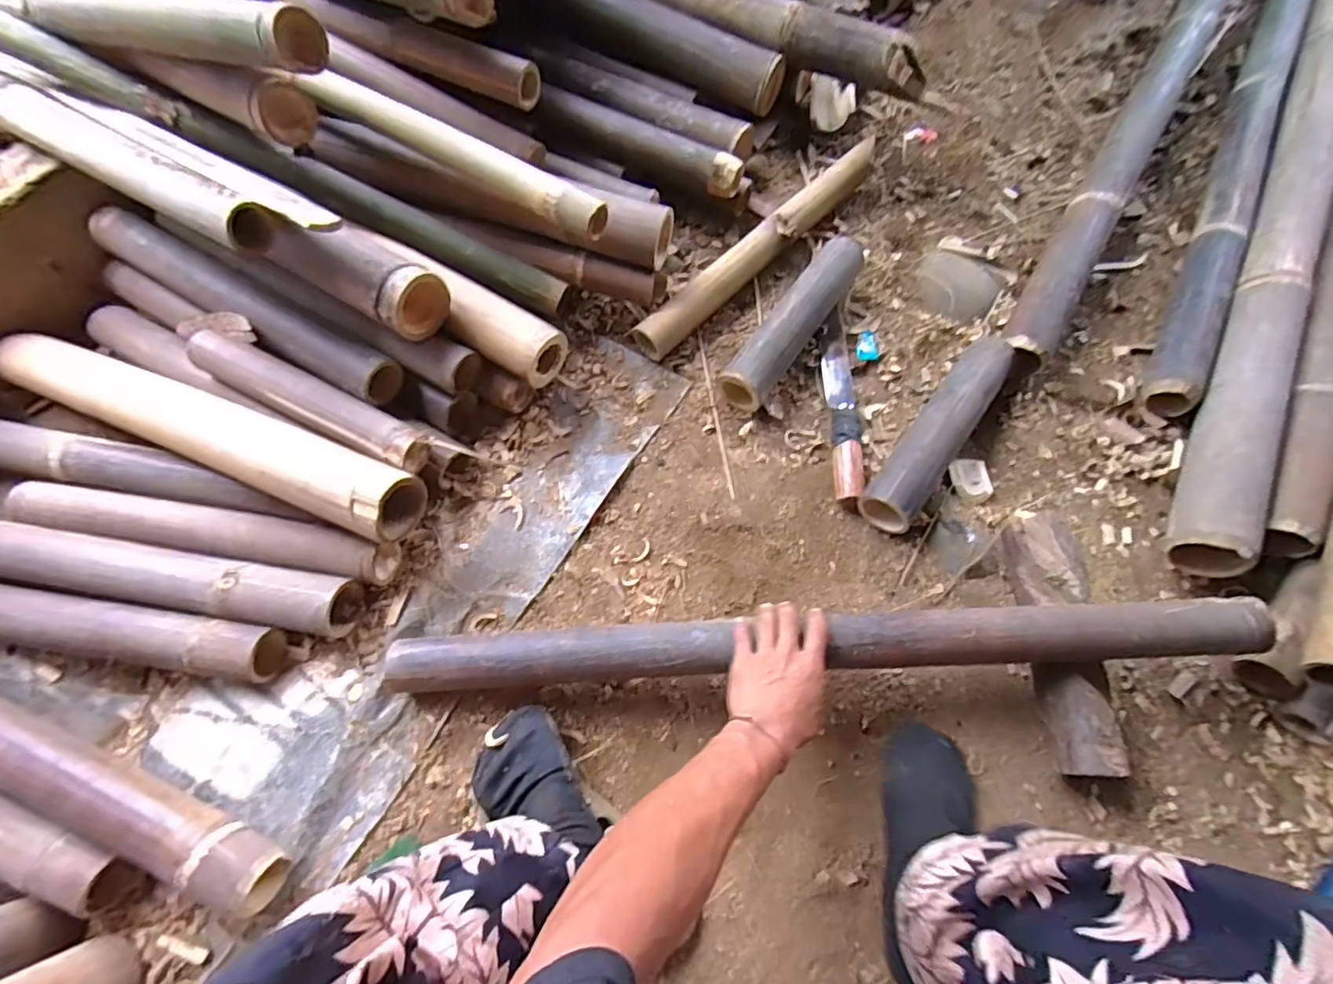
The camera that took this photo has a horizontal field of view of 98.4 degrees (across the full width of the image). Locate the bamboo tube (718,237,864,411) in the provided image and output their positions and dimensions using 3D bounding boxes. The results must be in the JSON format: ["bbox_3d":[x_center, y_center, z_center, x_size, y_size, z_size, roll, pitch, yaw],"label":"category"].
[{"bbox_3d":[0.181,-0.243,0.814,0.065,0.069,0.304,33,71,15],"label":"bamboo tube"}]

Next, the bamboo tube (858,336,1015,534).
[{"bbox_3d":[0.351,-0.081,0.736,0.072,0.062,0.303,35,72,15],"label":"bamboo tube"}]

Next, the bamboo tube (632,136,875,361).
[{"bbox_3d":[0.151,-0.378,0.866,0.510,0.043,0.055,-42,71,-15],"label":"bamboo tube"}]

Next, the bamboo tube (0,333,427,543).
[{"bbox_3d":[-0.568,-0.083,0.700,0.584,0.102,0.085,22,70,8],"label":"bamboo tube"}]

